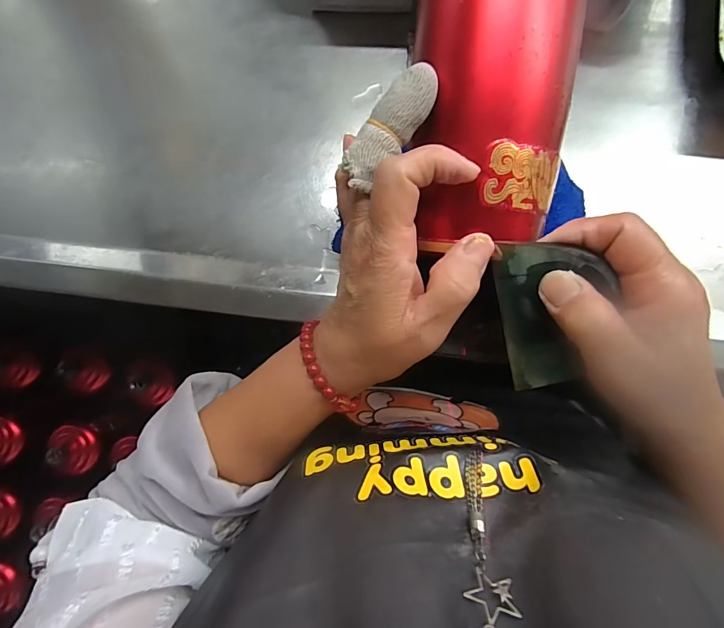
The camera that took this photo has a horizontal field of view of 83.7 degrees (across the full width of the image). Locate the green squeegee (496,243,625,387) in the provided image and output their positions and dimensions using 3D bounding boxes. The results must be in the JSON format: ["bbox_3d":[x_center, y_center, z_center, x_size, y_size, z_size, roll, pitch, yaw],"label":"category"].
[{"bbox_3d":[0.100,0.003,0.211,0.052,0.004,0.087,-4,118,28],"label":"green squeegee"}]

